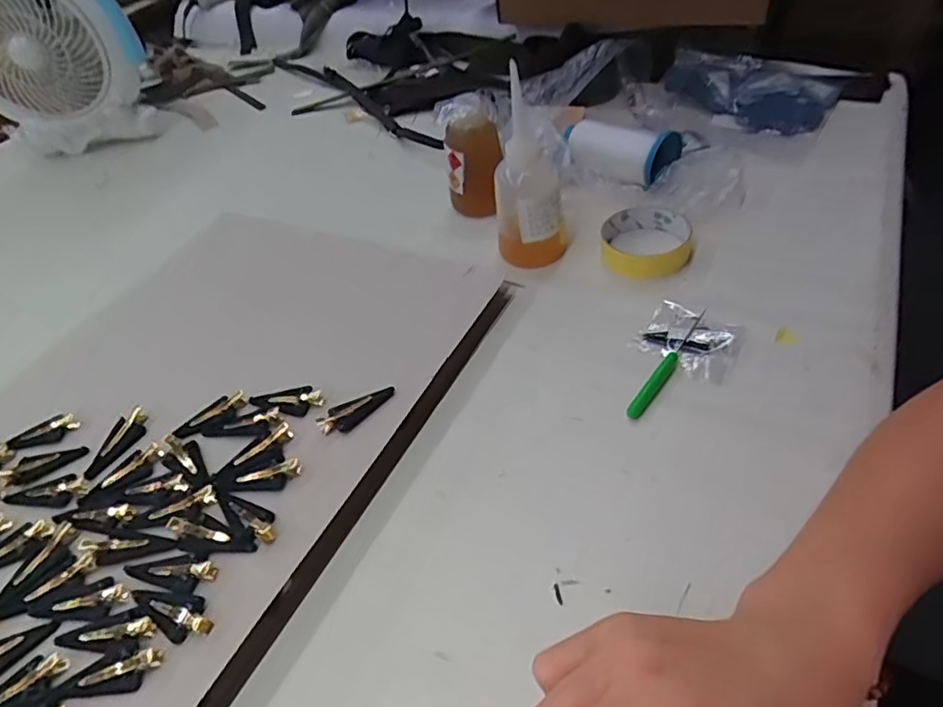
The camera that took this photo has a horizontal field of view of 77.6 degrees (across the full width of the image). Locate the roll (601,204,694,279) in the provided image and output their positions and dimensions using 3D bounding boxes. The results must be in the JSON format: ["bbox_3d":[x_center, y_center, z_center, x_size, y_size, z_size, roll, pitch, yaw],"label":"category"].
[{"bbox_3d":[0.165,-0.109,0.553,0.080,0.022,0.092,2,47,11],"label":"roll"}]

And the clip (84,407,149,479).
[{"bbox_3d":[-0.265,0.066,0.438,0.026,0.009,0.059,4,48,13],"label":"clip"}]

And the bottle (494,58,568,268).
[{"bbox_3d":[0.052,-0.155,0.515,0.063,0.159,0.053,-2,47,7],"label":"bottle"}]

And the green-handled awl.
[{"bbox_3d":[0.152,0.005,0.448,0.011,0.011,0.125,26,56,29],"label":"green-handled awl"}]

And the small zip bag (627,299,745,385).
[{"bbox_3d":[0.171,-0.012,0.460,0.072,0.009,0.062,22,54,27],"label":"small zip bag"}]

